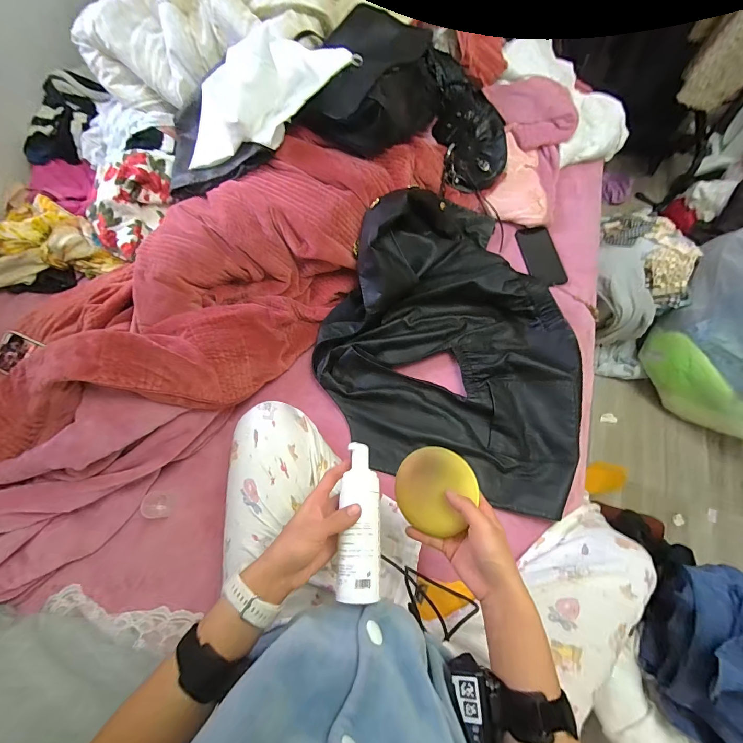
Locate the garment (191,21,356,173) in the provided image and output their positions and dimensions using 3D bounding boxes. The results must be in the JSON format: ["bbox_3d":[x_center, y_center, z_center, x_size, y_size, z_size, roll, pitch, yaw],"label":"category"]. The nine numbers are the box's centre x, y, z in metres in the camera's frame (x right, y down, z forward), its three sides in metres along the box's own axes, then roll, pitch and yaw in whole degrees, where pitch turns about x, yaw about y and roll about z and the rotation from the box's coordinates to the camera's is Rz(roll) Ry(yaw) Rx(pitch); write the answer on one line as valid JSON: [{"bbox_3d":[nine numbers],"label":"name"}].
[{"bbox_3d":[-0.236,-0.565,0.676,0.390,0.122,0.188,-25,67,14],"label":"garment"}]

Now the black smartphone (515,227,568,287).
[{"bbox_3d":[0.404,-0.273,0.802,0.080,0.014,0.168,-7,67,-1],"label":"black smartphone"}]

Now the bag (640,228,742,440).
[{"bbox_3d":[1.043,-0.098,0.930,0.305,0.391,0.482,17,68,9],"label":"bag"}]

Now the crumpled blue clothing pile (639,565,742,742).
[{"bbox_3d":[0.613,0.483,0.553,0.207,0.139,0.265,25,70,12],"label":"crumpled blue clothing pile"}]

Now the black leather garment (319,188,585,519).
[{"bbox_3d":[0.174,-0.097,0.666,0.504,0.132,0.609,16,68,9],"label":"black leather garment"}]

